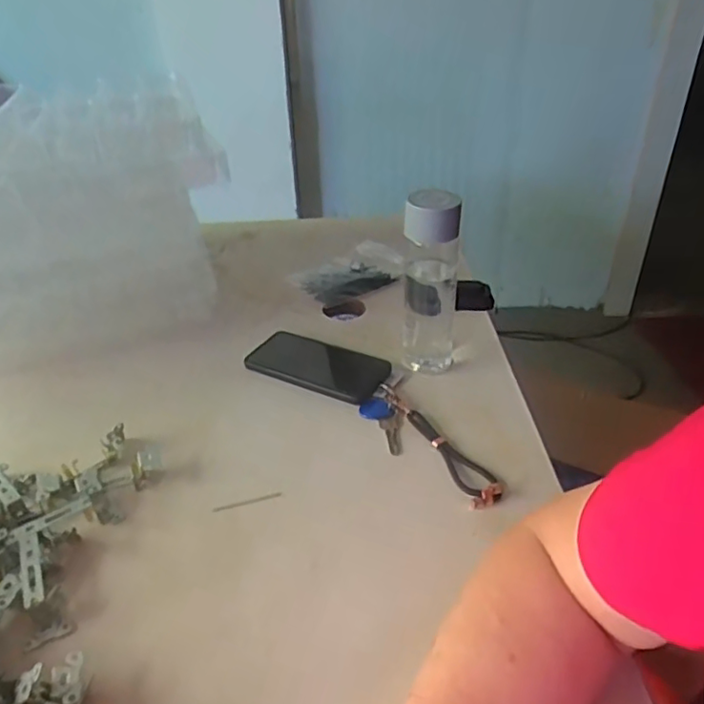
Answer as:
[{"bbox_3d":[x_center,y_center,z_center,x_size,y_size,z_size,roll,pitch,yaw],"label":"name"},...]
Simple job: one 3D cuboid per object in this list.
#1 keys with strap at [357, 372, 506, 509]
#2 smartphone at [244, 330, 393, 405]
[{"bbox_3d":[0.072,0.085,0.574,0.063,0.014,0.190,-19,37,-22],"label":"keys with strap"},{"bbox_3d":[-0.041,0.012,0.683,0.166,0.016,0.076,15,46,28],"label":"smartphone"}]

